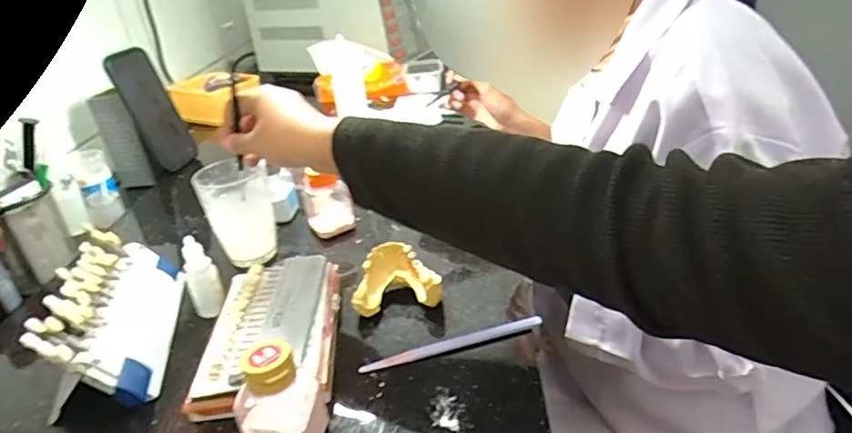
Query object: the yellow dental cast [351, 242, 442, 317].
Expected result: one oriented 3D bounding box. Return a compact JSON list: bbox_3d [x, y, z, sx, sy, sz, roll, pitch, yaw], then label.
[{"bbox_3d":[-0.025,0.053,0.457,0.071,0.042,0.051,-9,27,-2],"label":"yellow dental cast"}]

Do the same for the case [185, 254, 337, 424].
[{"bbox_3d":[-0.119,0.087,0.428,0.097,0.032,0.150,-9,27,-3],"label":"case"}]

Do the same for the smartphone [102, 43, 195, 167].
[{"bbox_3d":[-0.379,-0.151,0.764,0.013,0.168,0.071,0,35,25],"label":"smartphone"}]

